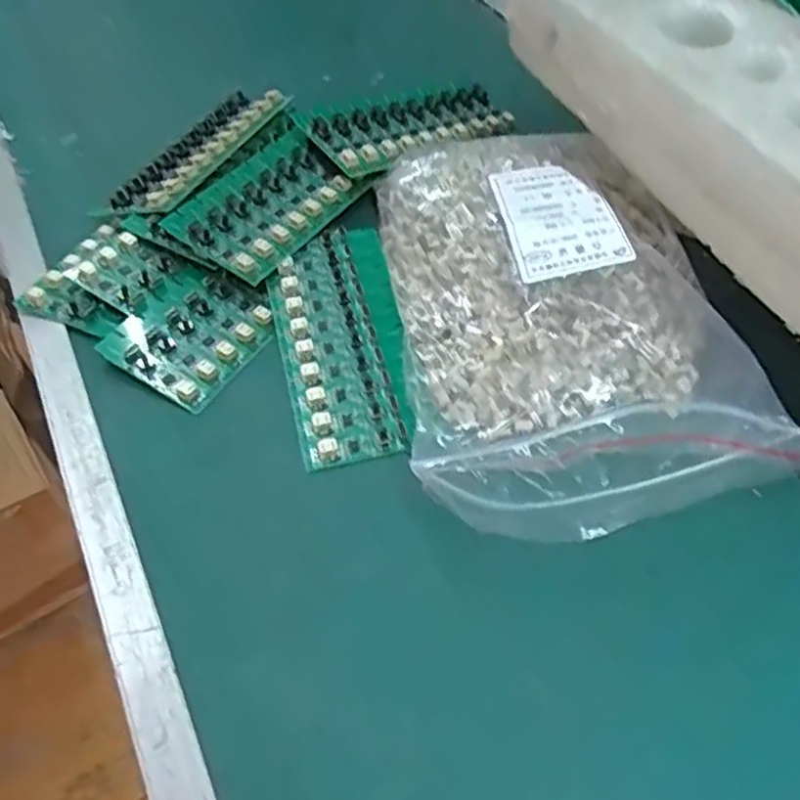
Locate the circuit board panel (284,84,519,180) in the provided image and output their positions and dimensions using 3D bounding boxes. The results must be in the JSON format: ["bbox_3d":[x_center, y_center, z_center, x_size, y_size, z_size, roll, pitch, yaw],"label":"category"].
[{"bbox_3d":[0.007,-0.167,0.451,0.132,0.017,0.056,-26,54,-31],"label":"circuit board panel"}]

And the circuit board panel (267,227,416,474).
[{"bbox_3d":[-0.028,-0.033,0.360,0.058,0.009,0.140,-11,53,-5],"label":"circuit board panel"}]

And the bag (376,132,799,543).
[{"bbox_3d":[0.073,-0.053,0.348,0.153,0.036,0.232,-7,53,-1],"label":"bag"}]

